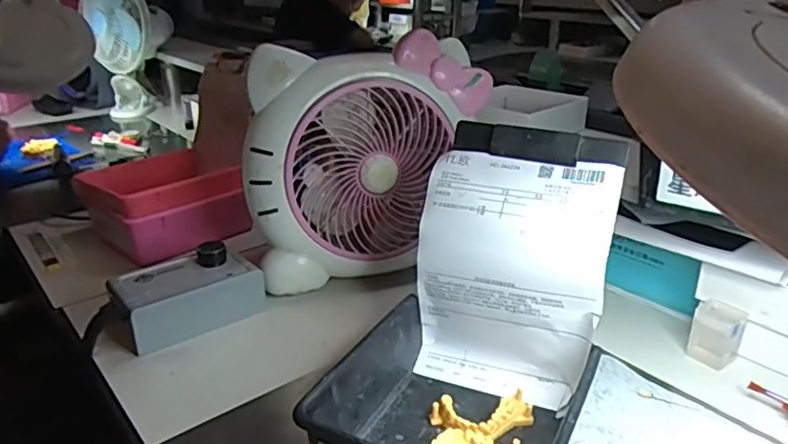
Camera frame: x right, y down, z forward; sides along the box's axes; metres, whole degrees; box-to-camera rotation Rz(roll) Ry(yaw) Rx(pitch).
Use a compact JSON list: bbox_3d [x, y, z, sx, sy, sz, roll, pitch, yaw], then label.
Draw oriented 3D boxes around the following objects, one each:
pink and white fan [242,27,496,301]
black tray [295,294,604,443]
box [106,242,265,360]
[{"bbox_3d":[-0.032,-0.066,0.657,0.258,0.234,0.099,-14,26,-28],"label":"pink and white fan"},{"bbox_3d":[0.043,0.140,0.425,0.162,0.070,0.171,11,25,27],"label":"black tray"},{"bbox_3d":[-0.209,0.073,0.600,0.140,0.059,0.072,-19,29,-37],"label":"box"}]

